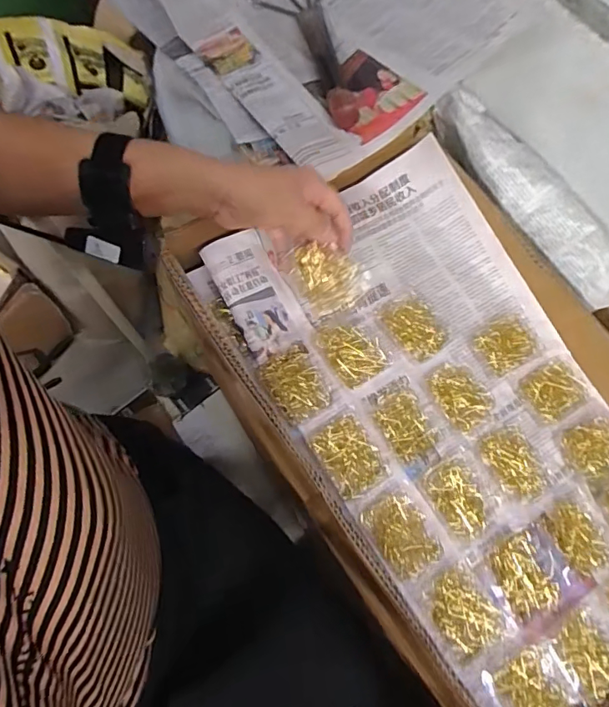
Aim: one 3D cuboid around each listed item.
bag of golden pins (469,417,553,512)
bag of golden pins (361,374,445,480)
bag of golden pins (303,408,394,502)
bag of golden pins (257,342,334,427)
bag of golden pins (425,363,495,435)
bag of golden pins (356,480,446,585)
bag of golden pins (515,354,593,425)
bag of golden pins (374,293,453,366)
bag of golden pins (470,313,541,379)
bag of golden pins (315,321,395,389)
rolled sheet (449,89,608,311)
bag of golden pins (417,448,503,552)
[{"bbox_3d":[0.204,0.106,0.468,0.064,0.009,0.076,-20,72,-10],"label":"bag of golden pins"},{"bbox_3d":[0.100,0.068,0.463,0.056,0.008,0.088,-23,72,-11],"label":"bag of golden pins"},{"bbox_3d":[0.041,0.094,0.448,0.056,0.013,0.075,-29,73,-12],"label":"bag of golden pins"},{"bbox_3d":[-0.006,0.028,0.462,0.056,0.013,0.069,-31,74,-13],"label":"bag of golden pins"},{"bbox_3d":[0.157,0.041,0.483,0.049,0.009,0.071,-33,74,-14],"label":"bag of golden pins"},{"bbox_3d":[0.089,0.160,0.433,0.058,0.013,0.076,-29,73,-12],"label":"bag of golden pins"},{"bbox_3d":[0.262,0.039,0.503,0.071,0.005,0.054,-27,73,-12],"label":"bag of golden pins"},{"bbox_3d":[0.114,-0.030,0.499,0.055,0.013,0.073,-35,75,-14],"label":"bag of golden pins"},{"bbox_3d":[0.215,-0.012,0.504,0.071,0.009,0.051,-29,73,-12],"label":"bag of golden pins"},{"bbox_3d":[0.051,-0.004,0.479,0.061,0.012,0.067,-28,73,-12],"label":"bag of golden pins"},{"bbox_3d":[0.270,-0.183,0.566,0.073,0.041,0.329,-38,87,-15],"label":"rolled sheet"},{"bbox_3d":[0.149,0.138,0.456,0.061,0.019,0.077,-24,72,-11],"label":"bag of golden pins"}]

